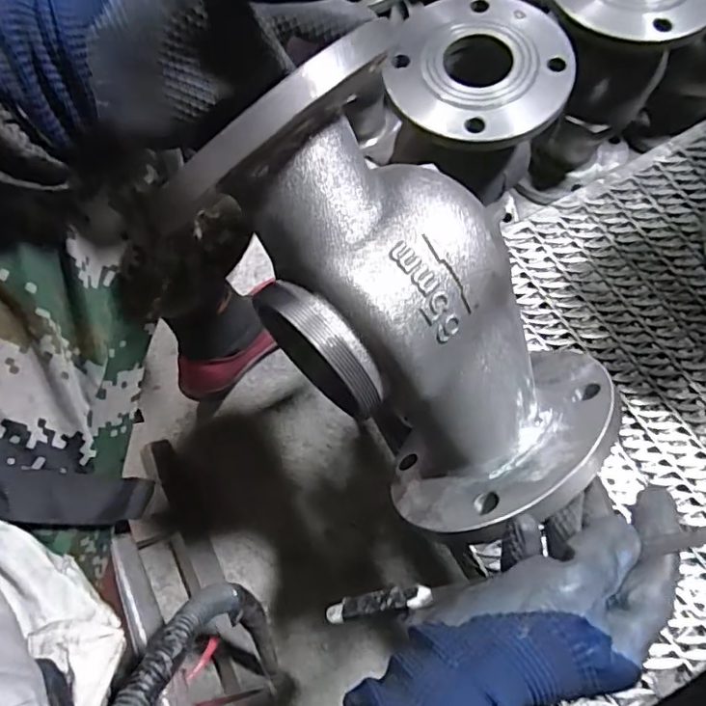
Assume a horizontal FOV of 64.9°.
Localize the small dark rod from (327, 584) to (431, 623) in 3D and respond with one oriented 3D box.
[{"bbox_3d":[0.014,0.147,0.327,0.065,0.009,0.012,-20,70,19],"label":"small dark rod"}]

